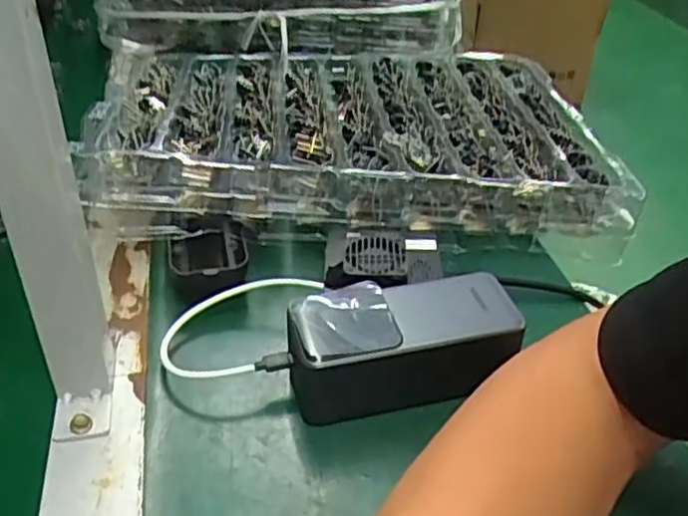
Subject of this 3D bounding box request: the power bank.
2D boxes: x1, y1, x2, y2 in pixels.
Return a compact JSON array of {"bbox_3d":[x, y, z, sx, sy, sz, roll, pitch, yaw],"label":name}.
[{"bbox_3d":[0.033,0.052,0.411,0.128,0.060,0.060,-9,38,-16],"label":"power bank"}]

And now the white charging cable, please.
[{"bbox_3d":[-0.066,0.044,0.436,0.085,0.029,0.089,10,37,10],"label":"white charging cable"}]

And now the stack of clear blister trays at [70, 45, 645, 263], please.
[{"bbox_3d":[0.006,-0.113,0.600,0.403,0.065,0.286,-1,37,-4],"label":"stack of clear blister trays"}]

